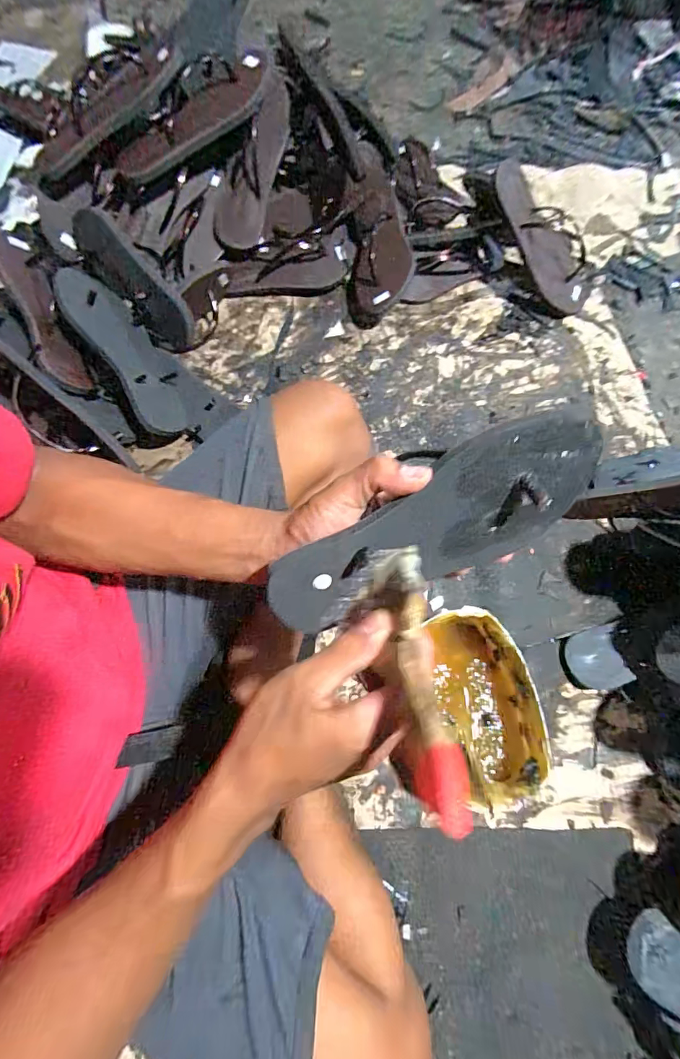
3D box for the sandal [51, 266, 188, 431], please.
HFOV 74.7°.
[{"bbox_3d":[-0.293,-0.244,0.607,0.079,0.047,0.242,-36,97,-12],"label":"sandal"}]

